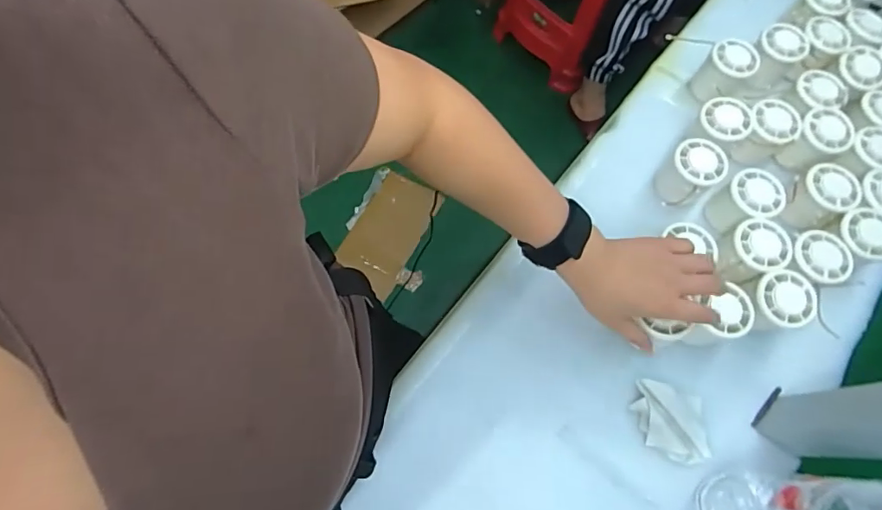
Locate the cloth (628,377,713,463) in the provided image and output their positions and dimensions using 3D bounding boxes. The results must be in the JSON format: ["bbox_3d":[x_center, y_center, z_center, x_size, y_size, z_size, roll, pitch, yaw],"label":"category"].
[{"bbox_3d":[0.216,0.156,0.458,0.075,0.013,0.061,17,69,3],"label":"cloth"}]

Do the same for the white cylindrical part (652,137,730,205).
[{"bbox_3d":[0.270,-0.087,0.536,0.065,0.058,0.051,-35,75,-15],"label":"white cylindrical part"}]

